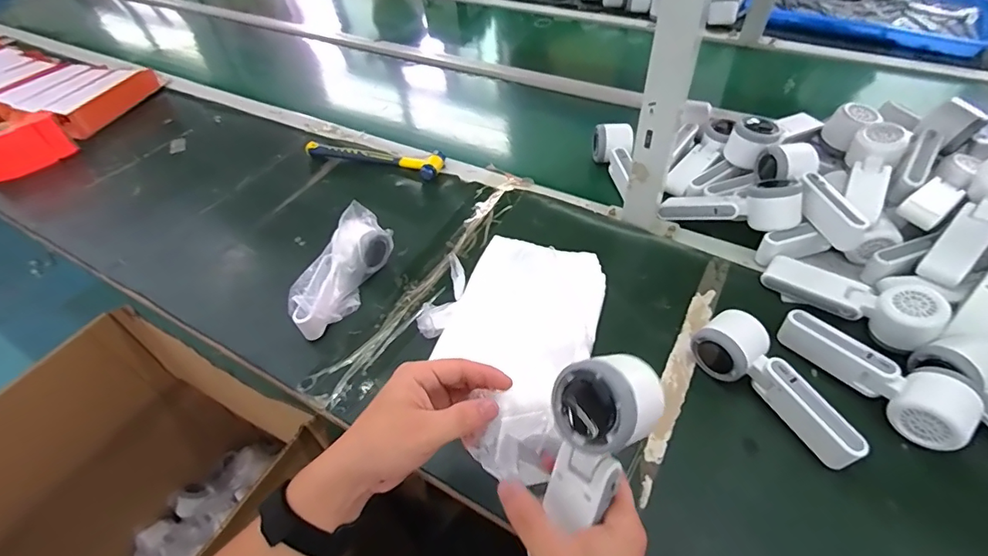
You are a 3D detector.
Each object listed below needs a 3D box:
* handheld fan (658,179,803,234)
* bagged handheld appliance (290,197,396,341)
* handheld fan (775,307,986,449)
[{"bbox_3d":[0.302,-0.093,0.621,0.161,0.048,0.055,1,44,36],"label":"handheld fan"},{"bbox_3d":[-0.190,-0.012,0.585,0.061,0.093,0.169,14,51,16],"label":"bagged handheld appliance"},{"bbox_3d":[0.374,0.091,0.476,0.058,0.051,0.169,-32,53,-22],"label":"handheld fan"}]

